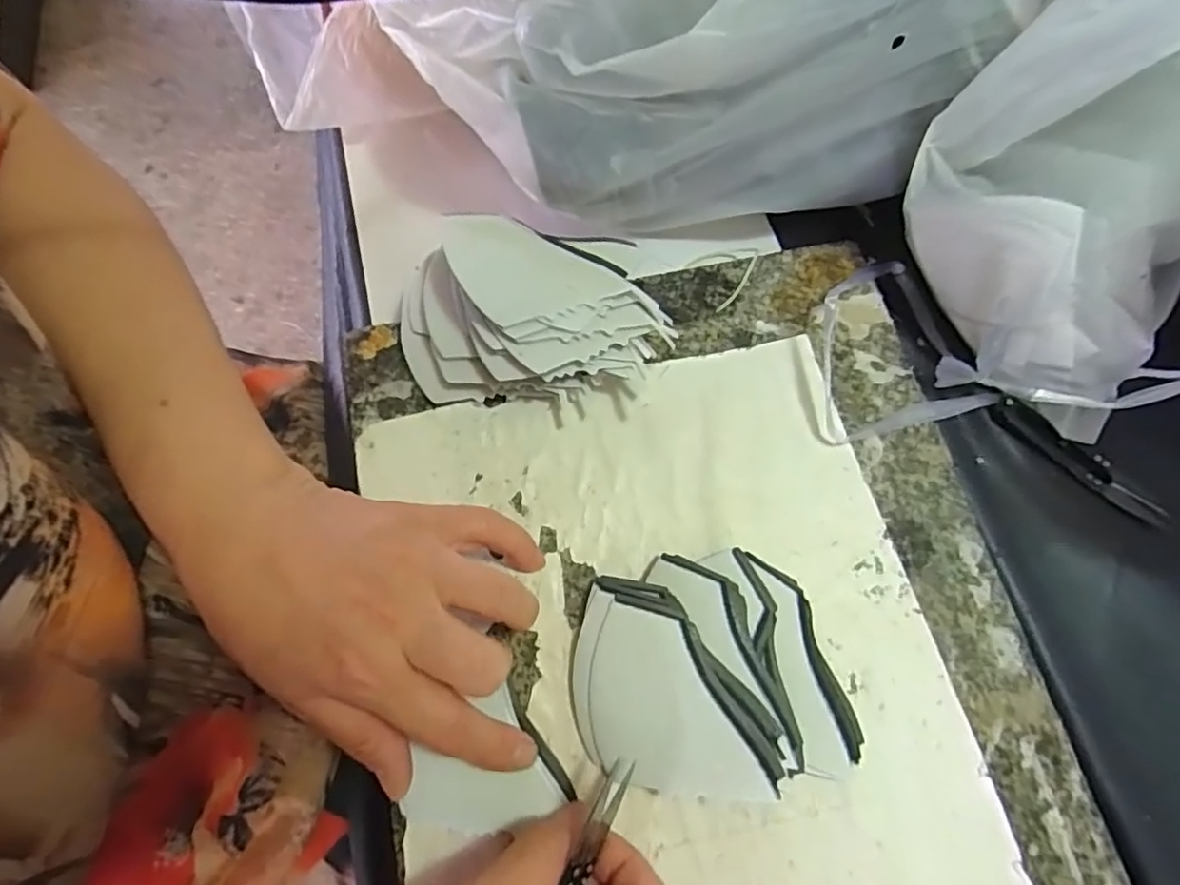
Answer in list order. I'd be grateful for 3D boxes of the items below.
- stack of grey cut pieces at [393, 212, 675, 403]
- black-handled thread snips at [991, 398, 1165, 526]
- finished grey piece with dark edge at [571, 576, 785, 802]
[{"bbox_3d":[-0.030,-0.071,0.312,0.139,0.053,0.087,-3,72,-2],"label":"stack of grey cut pieces"},{"bbox_3d":[0.265,0.010,0.333,0.100,0.007,0.019,39,75,11],"label":"black-handled thread snips"},{"bbox_3d":[0.037,0.106,0.269,0.087,0.022,0.080,9,72,2],"label":"finished grey piece with dark edge"}]

